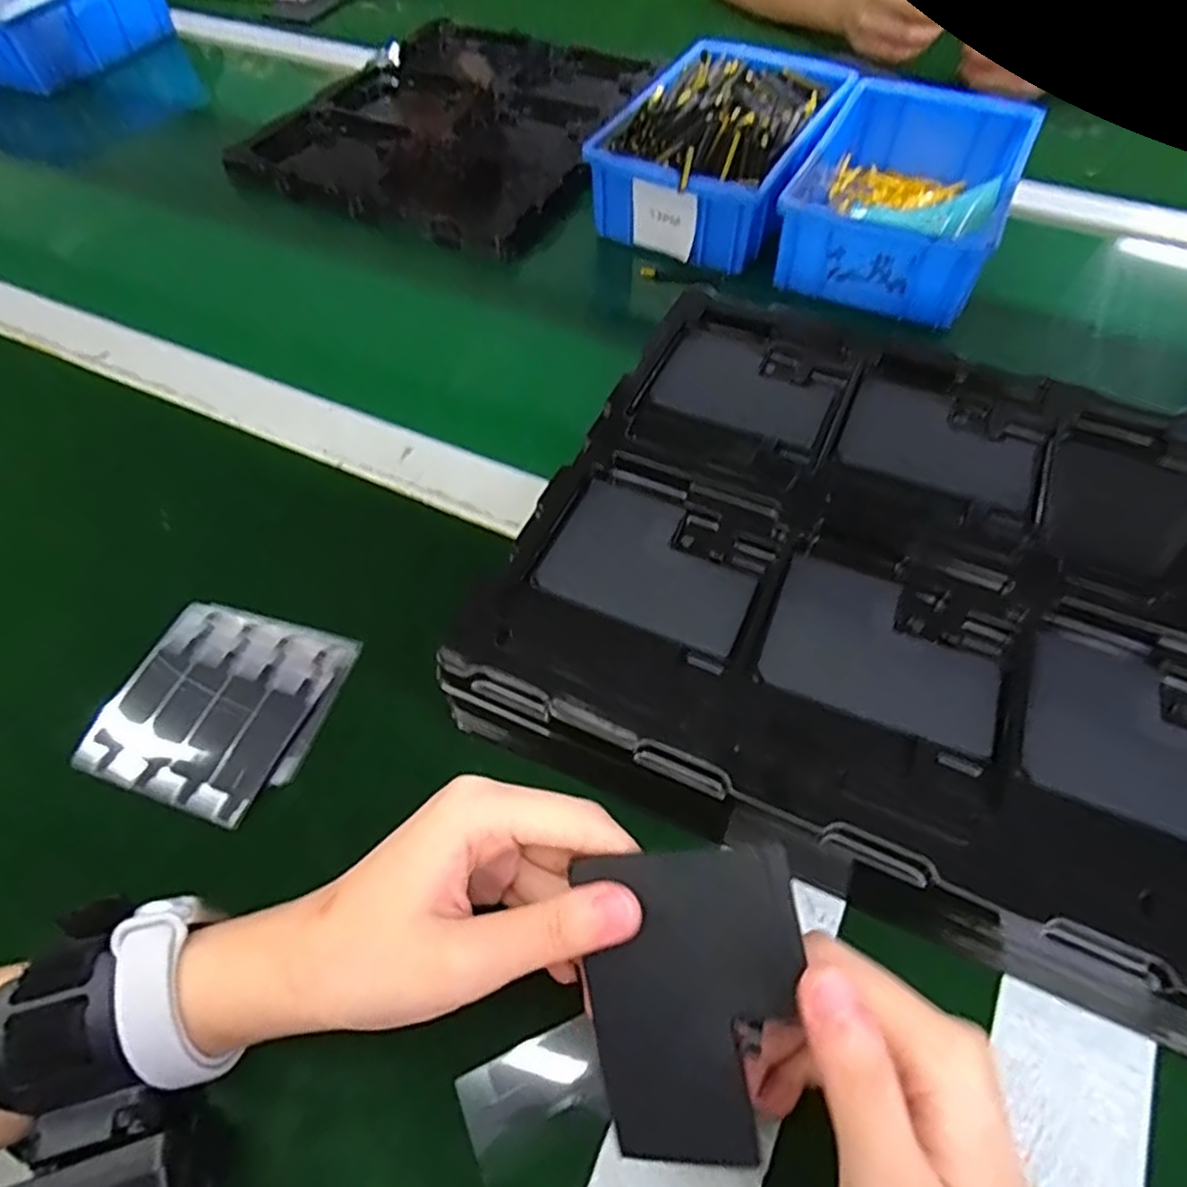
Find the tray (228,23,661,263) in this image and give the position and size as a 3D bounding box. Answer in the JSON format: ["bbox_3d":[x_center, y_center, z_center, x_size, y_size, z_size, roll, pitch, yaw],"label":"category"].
[{"bbox_3d":[-0.107,-0.420,0.647,0.315,0.035,0.336,26,61,17],"label":"tray"}]

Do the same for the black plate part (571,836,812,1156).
[{"bbox_3d":[0.030,0.121,0.209,0.064,0.004,0.087,-9,85,17],"label":"black plate part"}]

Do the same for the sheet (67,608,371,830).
[{"bbox_3d":[-0.171,0.051,0.331,0.096,0.009,0.095,16,61,11],"label":"sheet"}]

